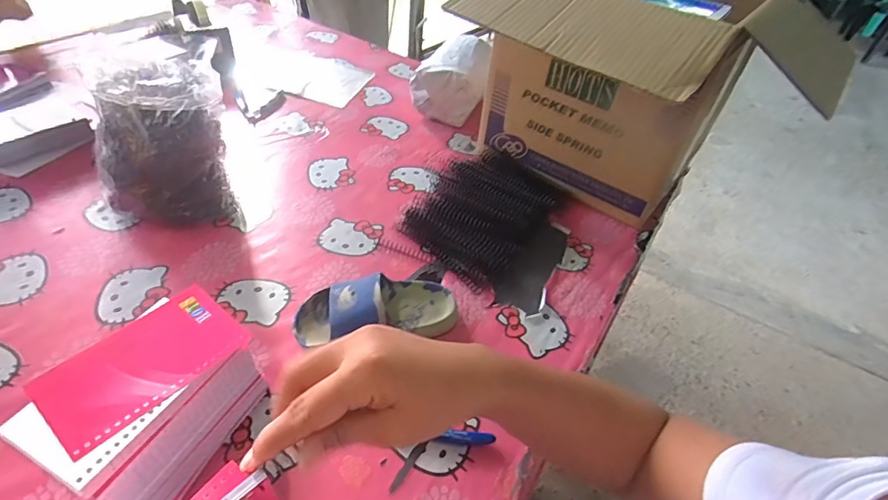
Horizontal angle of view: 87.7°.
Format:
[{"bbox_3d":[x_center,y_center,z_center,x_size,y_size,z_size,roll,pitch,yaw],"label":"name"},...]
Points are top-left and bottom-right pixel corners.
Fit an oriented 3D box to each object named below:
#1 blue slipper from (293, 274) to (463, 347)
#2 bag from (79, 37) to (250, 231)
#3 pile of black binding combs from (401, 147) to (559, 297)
[{"bbox_3d":[-0.073,0.061,0.511,0.174,0.064,0.076,-5,45,-12],"label":"blue slipper"},{"bbox_3d":[-0.350,-0.145,0.590,0.144,0.197,0.151,-5,45,-12],"label":"bag"},{"bbox_3d":[0.055,-0.066,0.674,0.188,0.041,0.254,29,48,21],"label":"pile of black binding combs"}]

